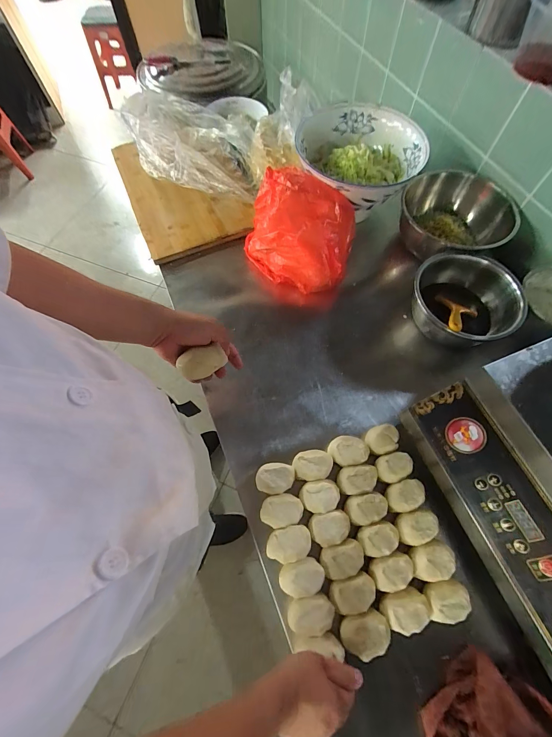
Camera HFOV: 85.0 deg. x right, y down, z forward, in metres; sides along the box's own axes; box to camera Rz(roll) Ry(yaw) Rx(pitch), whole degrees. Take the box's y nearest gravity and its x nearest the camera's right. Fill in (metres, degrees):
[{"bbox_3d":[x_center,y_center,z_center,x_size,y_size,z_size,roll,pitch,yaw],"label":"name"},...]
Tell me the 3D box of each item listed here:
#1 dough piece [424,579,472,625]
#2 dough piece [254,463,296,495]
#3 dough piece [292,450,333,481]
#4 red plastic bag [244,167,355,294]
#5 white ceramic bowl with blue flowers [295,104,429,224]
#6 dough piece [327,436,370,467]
[{"bbox_3d":[0.261,0.356,0.463,0.063,0.033,0.049,-9,66,-3],"label":"dough piece"},{"bbox_3d":[-0.002,0.192,0.527,0.065,0.035,0.050,-1,66,1],"label":"dough piece"},{"bbox_3d":[0.065,0.171,0.534,0.067,0.034,0.050,-15,67,-6],"label":"dough piece"},{"bbox_3d":[0.046,-0.307,0.686,0.247,0.152,0.217,14,67,7],"label":"red plastic bag"},{"bbox_3d":[0.200,-0.504,0.743,0.280,0.132,0.299,-3,66,0],"label":"white ceramic bowl with blue flowers"},{"bbox_3d":[0.130,0.149,0.546,0.068,0.037,0.051,-4,66,-1],"label":"dough piece"}]

